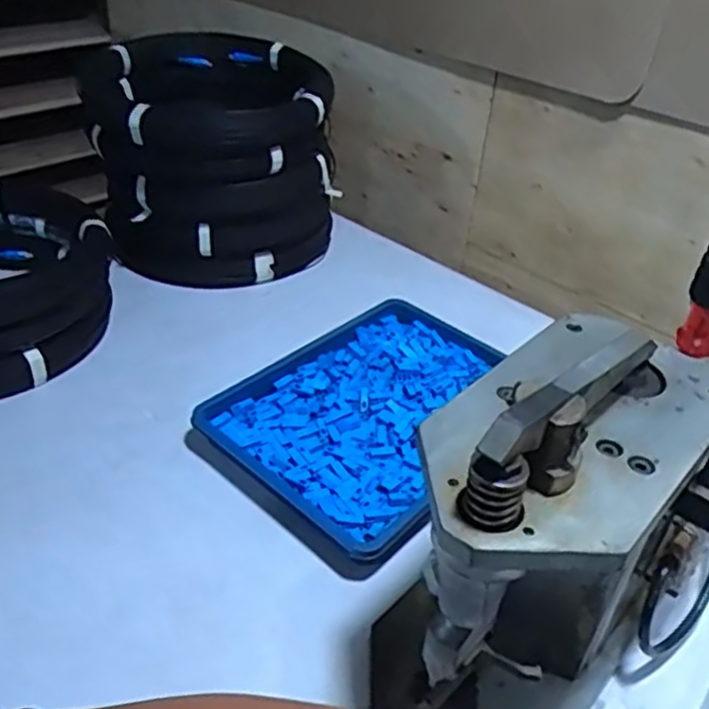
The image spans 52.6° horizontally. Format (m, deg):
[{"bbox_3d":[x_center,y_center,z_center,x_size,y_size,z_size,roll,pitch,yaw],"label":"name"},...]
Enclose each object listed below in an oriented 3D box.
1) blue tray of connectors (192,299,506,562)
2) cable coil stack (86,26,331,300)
[{"bbox_3d":[0.035,0.051,0.744,0.229,0.034,0.322,31,44,31],"label":"blue tray of connectors"},{"bbox_3d":[-0.177,-0.254,0.965,0.288,0.251,0.264,0,37,-6],"label":"cable coil stack"}]

